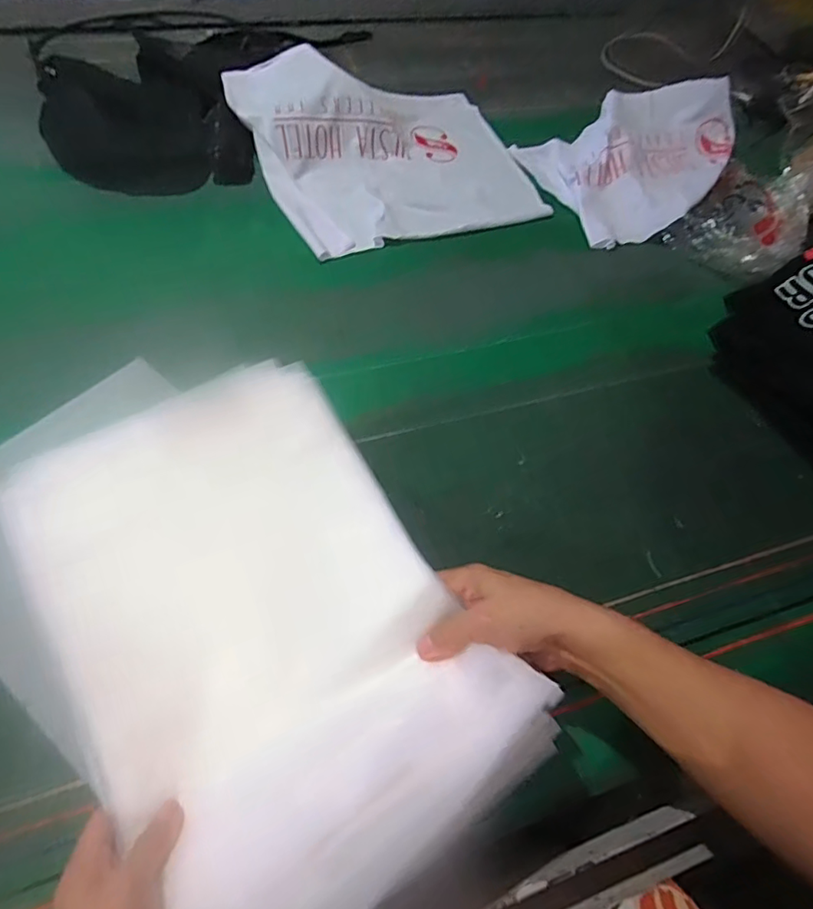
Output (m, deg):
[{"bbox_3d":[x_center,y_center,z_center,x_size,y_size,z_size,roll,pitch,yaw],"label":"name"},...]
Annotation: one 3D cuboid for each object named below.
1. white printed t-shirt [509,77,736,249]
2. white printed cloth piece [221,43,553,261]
[{"bbox_3d":[0.340,-0.424,0.759,0.284,0.085,0.237,-17,63,-15],"label":"white printed t-shirt"},{"bbox_3d":[-0.018,-0.426,0.731,0.365,0.083,0.333,-19,64,-16],"label":"white printed cloth piece"}]

